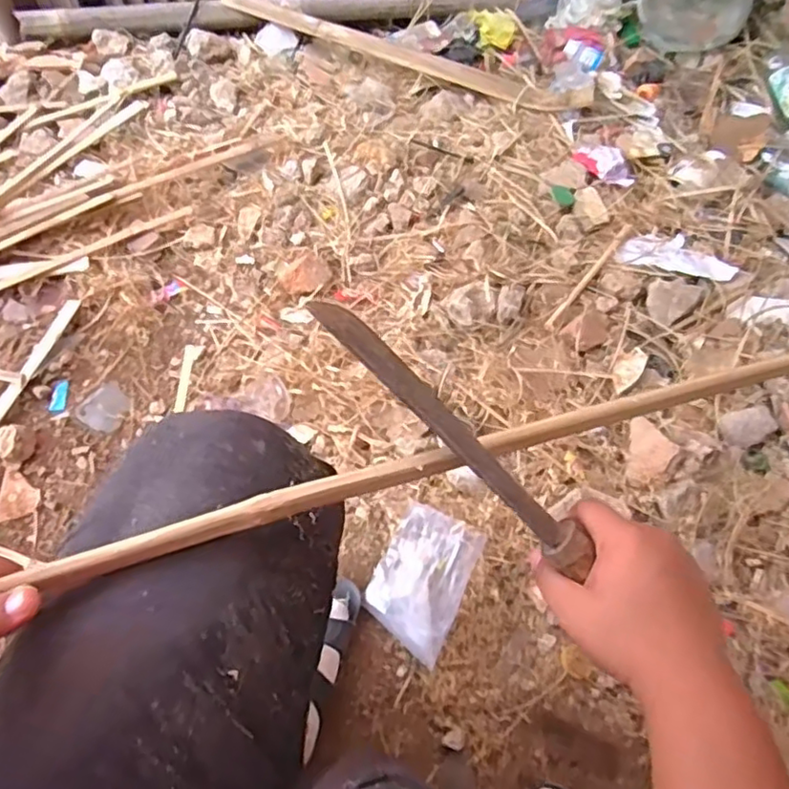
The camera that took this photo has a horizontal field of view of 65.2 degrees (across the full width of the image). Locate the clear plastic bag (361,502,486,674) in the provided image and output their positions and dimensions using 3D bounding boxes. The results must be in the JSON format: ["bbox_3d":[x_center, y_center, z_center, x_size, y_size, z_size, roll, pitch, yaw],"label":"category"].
[{"bbox_3d":[0.034,0.227,0.762,0.108,0.017,0.162,20,74,21],"label":"clear plastic bag"}]

